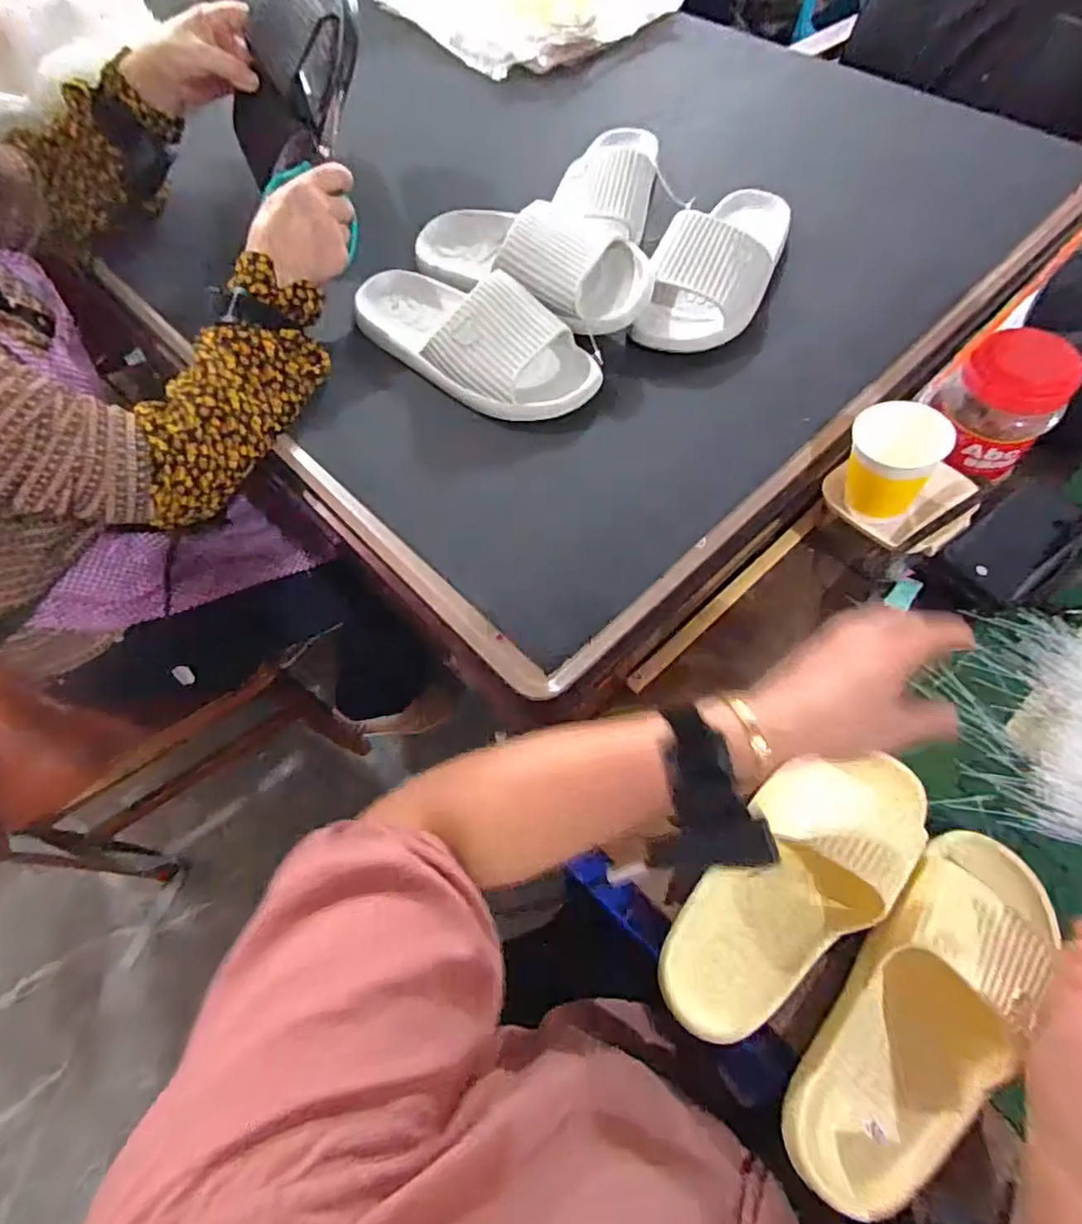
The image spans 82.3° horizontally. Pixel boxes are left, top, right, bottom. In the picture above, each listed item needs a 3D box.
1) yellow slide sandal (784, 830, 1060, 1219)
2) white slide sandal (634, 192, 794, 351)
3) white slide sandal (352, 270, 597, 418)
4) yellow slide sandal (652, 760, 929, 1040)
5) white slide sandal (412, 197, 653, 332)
[{"bbox_3d":[0.254,0.261,0.396,0.095,0.072,0.253,35,77,19],"label":"yellow slide sandal"},{"bbox_3d":[0.177,-0.349,0.617,0.104,0.054,0.224,24,66,15],"label":"white slide sandal"},{"bbox_3d":[-0.073,-0.269,0.581,0.271,0.068,0.115,30,67,18],"label":"white slide sandal"},{"bbox_3d":[0.180,0.193,0.442,0.231,0.057,0.098,-45,68,-5],"label":"yellow slide sandal"},{"bbox_3d":[-0.017,-0.356,0.619,0.271,0.094,0.109,36,69,20],"label":"white slide sandal"}]

